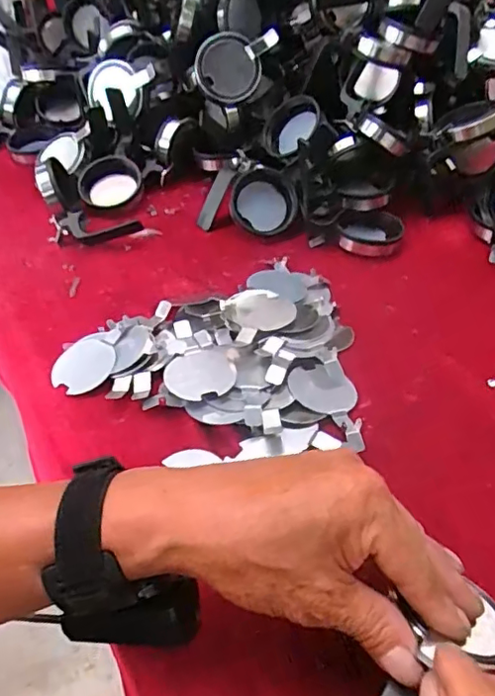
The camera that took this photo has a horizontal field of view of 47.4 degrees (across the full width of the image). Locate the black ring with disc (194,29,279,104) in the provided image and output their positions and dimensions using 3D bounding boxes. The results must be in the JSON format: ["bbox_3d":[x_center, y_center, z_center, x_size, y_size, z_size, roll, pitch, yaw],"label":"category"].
[{"bbox_3d":[-0.012,-0.310,0.621,0.088,0.068,0.017,-12,39,-14],"label":"black ring with disc"}]

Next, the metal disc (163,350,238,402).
[{"bbox_3d":[-0.037,0.021,0.444,0.052,0.005,0.054,-8,44,8],"label":"metal disc"}]

